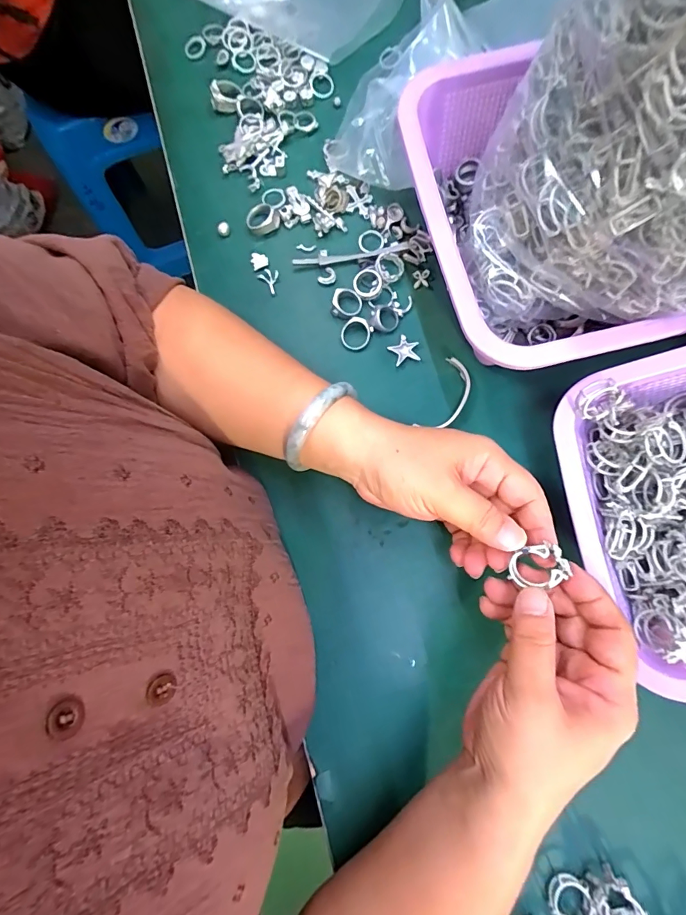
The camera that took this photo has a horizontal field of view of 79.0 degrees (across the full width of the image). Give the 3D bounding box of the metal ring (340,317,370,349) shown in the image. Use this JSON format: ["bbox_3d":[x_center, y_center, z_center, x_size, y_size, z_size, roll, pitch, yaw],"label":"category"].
[{"bbox_3d":[0.010,-0.099,0.333,0.025,0.004,0.023,0,97,2],"label":"metal ring"}]

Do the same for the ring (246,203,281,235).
[{"bbox_3d":[-0.069,-0.204,0.355,0.027,0.009,0.027,0,81,2],"label":"ring"}]

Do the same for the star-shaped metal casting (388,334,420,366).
[{"bbox_3d":[0.049,-0.085,0.331,0.022,0.004,0.022,-27,81,-2],"label":"star-shaped metal casting"}]

